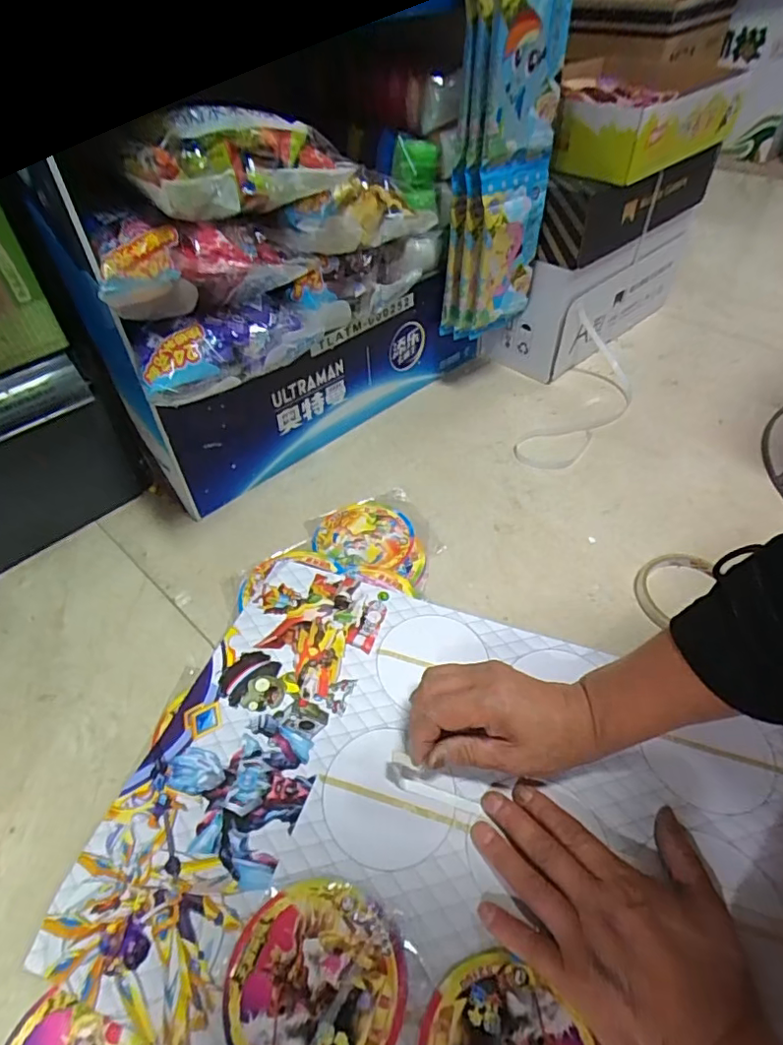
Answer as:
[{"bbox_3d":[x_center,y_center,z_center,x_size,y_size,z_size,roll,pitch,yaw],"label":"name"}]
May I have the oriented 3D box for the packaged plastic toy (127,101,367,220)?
[{"bbox_3d":[-0.107,-0.269,0.408,0.163,0.059,0.049,-31,52,-25],"label":"packaged plastic toy"}]

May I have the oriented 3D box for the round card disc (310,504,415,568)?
[{"bbox_3d":[-0.028,0.012,0.539,0.094,0.005,0.084,11,48,13],"label":"round card disc"}]

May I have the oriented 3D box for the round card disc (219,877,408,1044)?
[{"bbox_3d":[-0.041,0.252,0.303,0.094,0.004,0.093,2,44,-2],"label":"round card disc"}]

